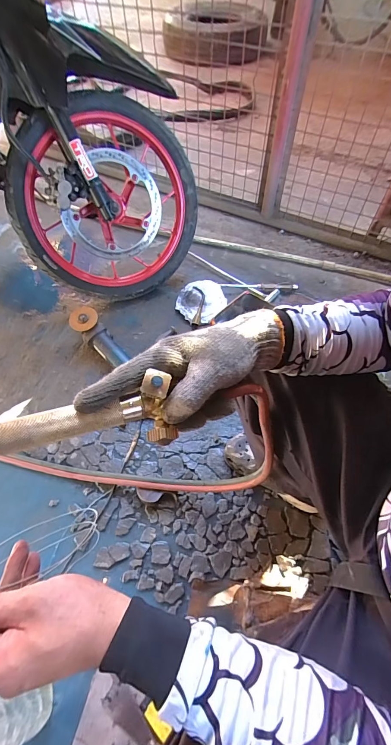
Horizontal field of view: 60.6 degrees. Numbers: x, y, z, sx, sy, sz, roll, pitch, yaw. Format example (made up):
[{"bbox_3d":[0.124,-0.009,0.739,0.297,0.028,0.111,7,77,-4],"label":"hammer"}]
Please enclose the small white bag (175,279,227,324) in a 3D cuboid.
[{"bbox_3d":[0.017,-0.241,1.114,0.153,0.035,0.164,19,61,15],"label":"small white bag"}]

